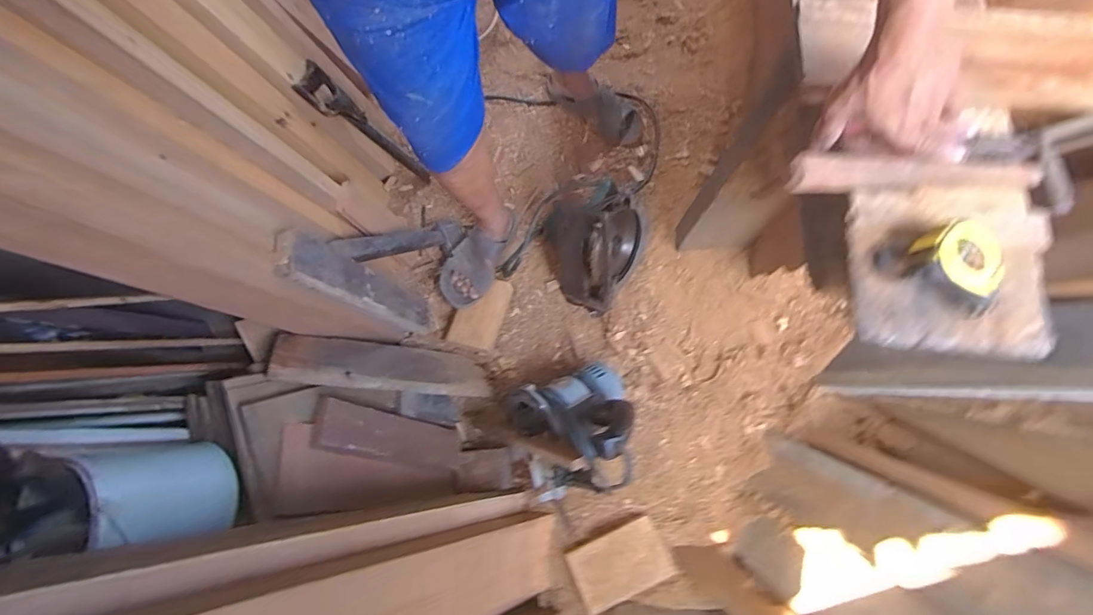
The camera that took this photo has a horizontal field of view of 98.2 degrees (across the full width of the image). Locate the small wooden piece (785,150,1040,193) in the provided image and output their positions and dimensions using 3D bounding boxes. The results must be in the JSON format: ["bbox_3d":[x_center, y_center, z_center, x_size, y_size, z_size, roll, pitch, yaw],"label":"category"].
[{"bbox_3d":[0.367,-0.131,0.468,0.258,0.029,0.027,-1,71,-7],"label":"small wooden piece"}]

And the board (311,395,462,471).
[{"bbox_3d":[-0.272,0.235,0.845,0.026,0.274,0.095,-37,44,26],"label":"board"}]

